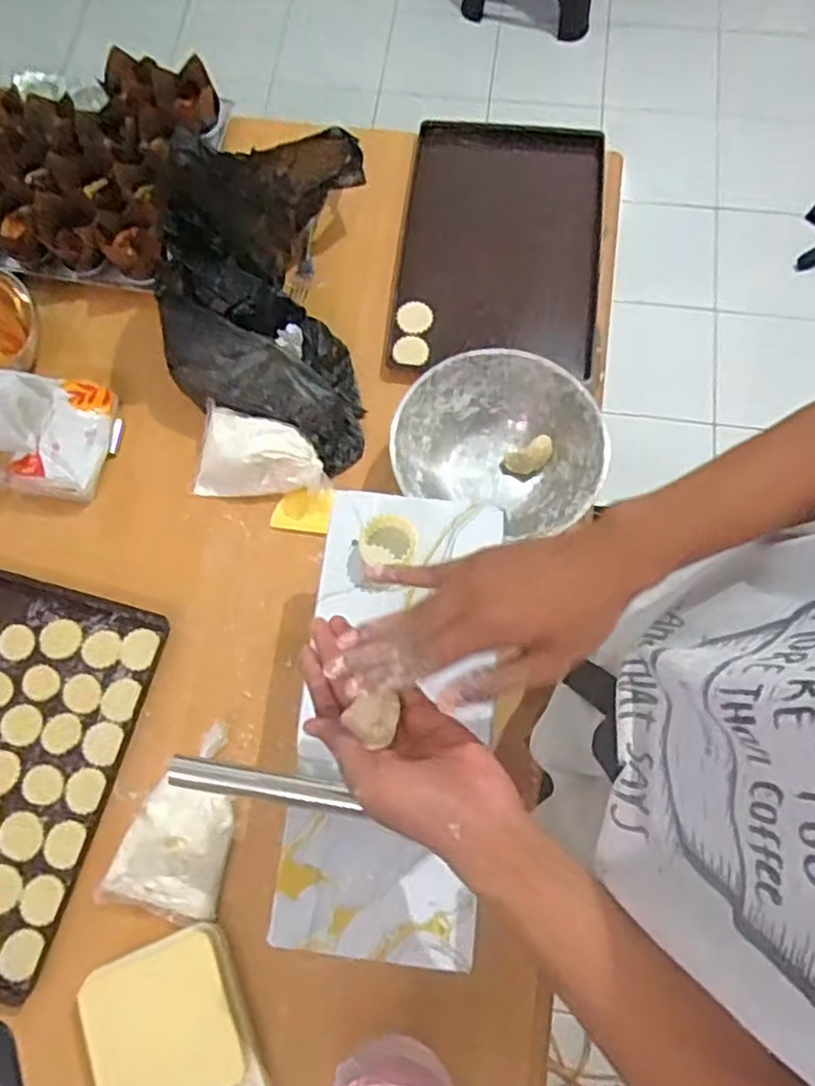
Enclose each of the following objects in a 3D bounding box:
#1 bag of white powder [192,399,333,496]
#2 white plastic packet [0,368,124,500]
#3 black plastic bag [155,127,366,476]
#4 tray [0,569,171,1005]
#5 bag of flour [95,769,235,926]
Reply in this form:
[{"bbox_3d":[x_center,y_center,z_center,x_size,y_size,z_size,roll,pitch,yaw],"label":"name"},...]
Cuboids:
[{"bbox_3d":[-0.159,-0.091,0.791,0.147,0.065,0.086,14,73,6],"label":"bag of white powder"},{"bbox_3d":[-0.391,-0.129,0.777,0.103,0.127,0.135,16,73,7],"label":"white plastic packet"},{"bbox_3d":[-0.158,-0.297,0.808,0.205,0.155,0.406,-1,72,2],"label":"black plastic bag"},{"bbox_3d":[-0.417,0.224,0.723,0.238,0.017,0.370,14,73,6],"label":"tray"},{"bbox_3d":[-0.222,0.291,0.681,0.106,0.028,0.113,15,73,6],"label":"bag of flour"}]

